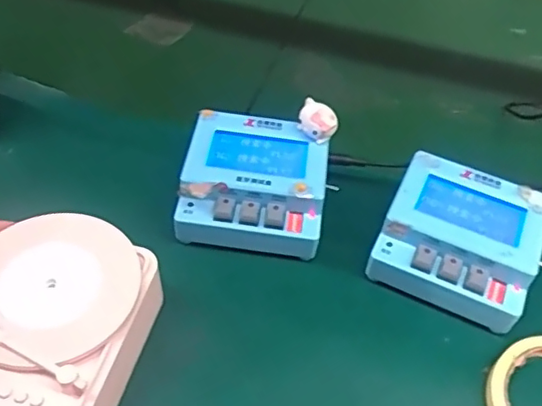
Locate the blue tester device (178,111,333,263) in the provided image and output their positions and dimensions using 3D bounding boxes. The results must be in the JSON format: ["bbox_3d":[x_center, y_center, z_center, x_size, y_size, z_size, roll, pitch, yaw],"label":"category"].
[{"bbox_3d":[-0.012,-0.010,0.425,0.102,0.054,0.100,9,48,3],"label":"blue tester device"}]

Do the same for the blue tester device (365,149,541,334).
[{"bbox_3d":[0.131,0.026,0.405,0.104,0.050,0.098,22,50,15],"label":"blue tester device"}]

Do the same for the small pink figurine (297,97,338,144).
[{"bbox_3d":[0.035,-0.060,0.421,0.028,0.024,0.020,11,48,5],"label":"small pink figurine"}]

